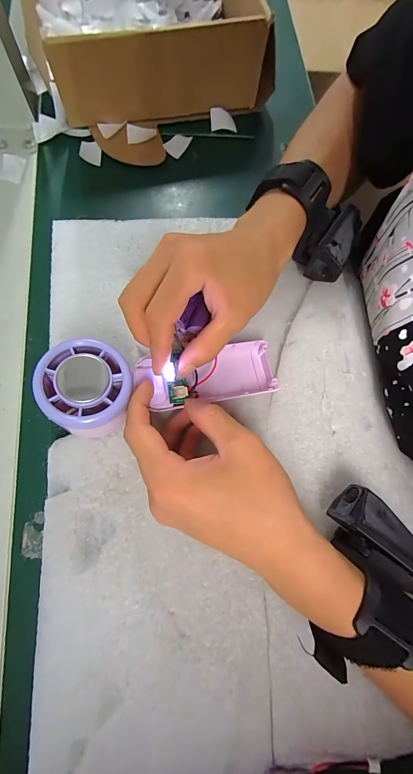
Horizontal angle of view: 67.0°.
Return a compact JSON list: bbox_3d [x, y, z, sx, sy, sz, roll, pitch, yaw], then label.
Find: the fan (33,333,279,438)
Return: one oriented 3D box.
[{"bbox_3d":[-0.023,-0.008,0.217,0.165,0.026,0.057,-7,72,-33],"label":"fan"}]

